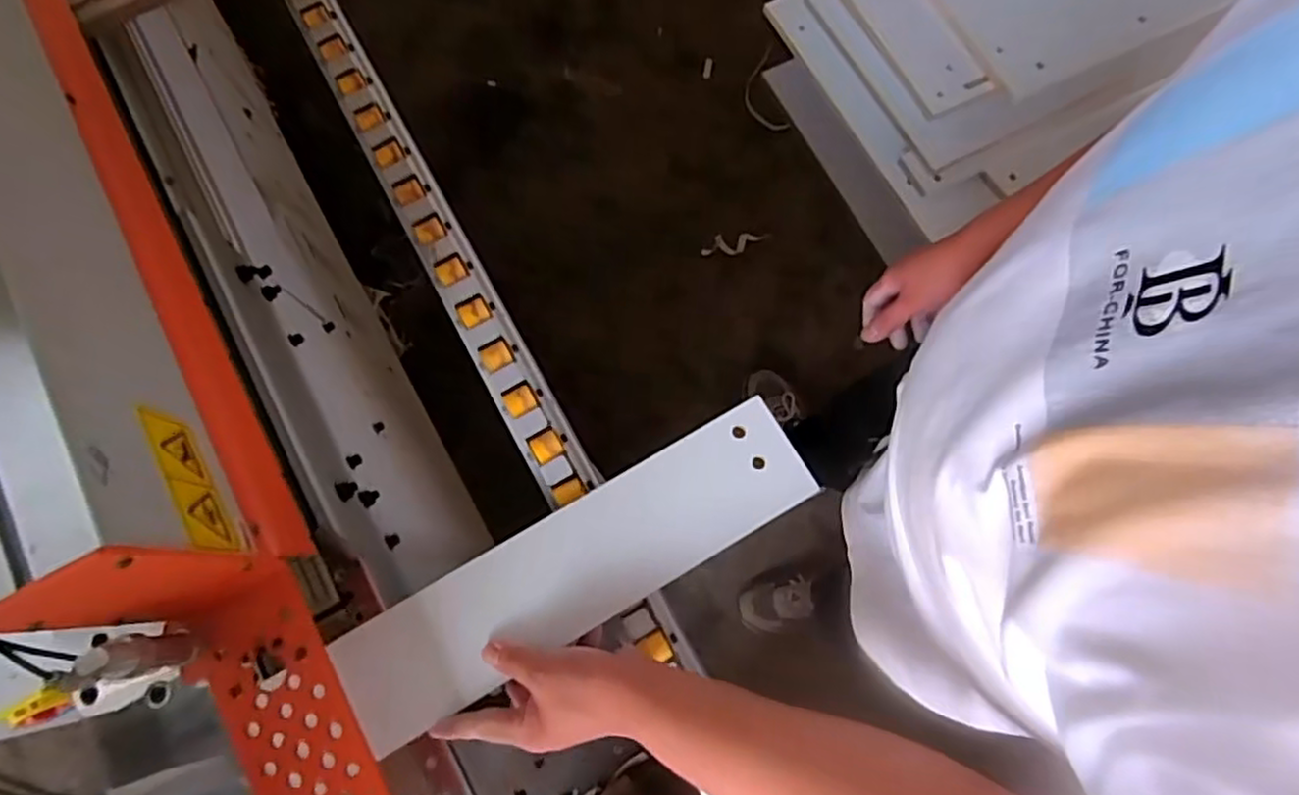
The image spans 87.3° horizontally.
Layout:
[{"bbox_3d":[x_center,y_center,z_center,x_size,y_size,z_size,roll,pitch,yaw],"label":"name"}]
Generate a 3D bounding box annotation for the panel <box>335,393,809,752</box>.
[{"bbox_3d":[-0.058,0.140,0.572,0.410,0.023,0.101,-29,80,-7],"label":"panel"}]

